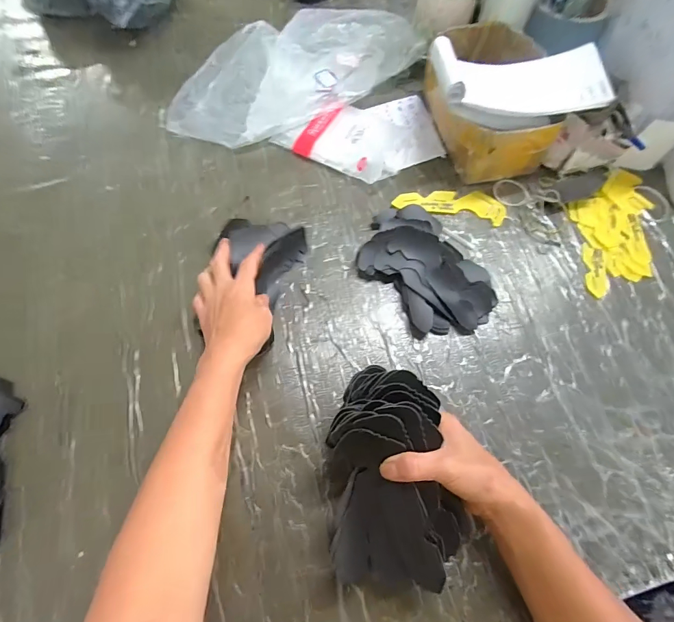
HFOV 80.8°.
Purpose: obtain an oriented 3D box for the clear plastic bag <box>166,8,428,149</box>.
[{"bbox_3d":[-0.079,-0.375,0.603,0.381,0.041,0.228,-24,70,-12],"label":"clear plastic bag"}]

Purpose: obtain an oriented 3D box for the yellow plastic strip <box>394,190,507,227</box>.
[{"bbox_3d":[0.153,-0.145,0.532,0.147,0.008,0.041,8,67,1],"label":"yellow plastic strip"}]

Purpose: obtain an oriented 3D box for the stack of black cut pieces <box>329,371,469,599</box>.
[{"bbox_3d":[0.048,0.141,0.343,0.105,0.059,0.178,-3,67,-4],"label":"stack of black cut pieces"}]

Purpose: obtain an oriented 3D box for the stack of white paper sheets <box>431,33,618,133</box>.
[{"bbox_3d":[0.222,-0.277,0.488,0.206,0.055,0.102,-7,69,-4],"label":"stack of white paper sheets"}]

